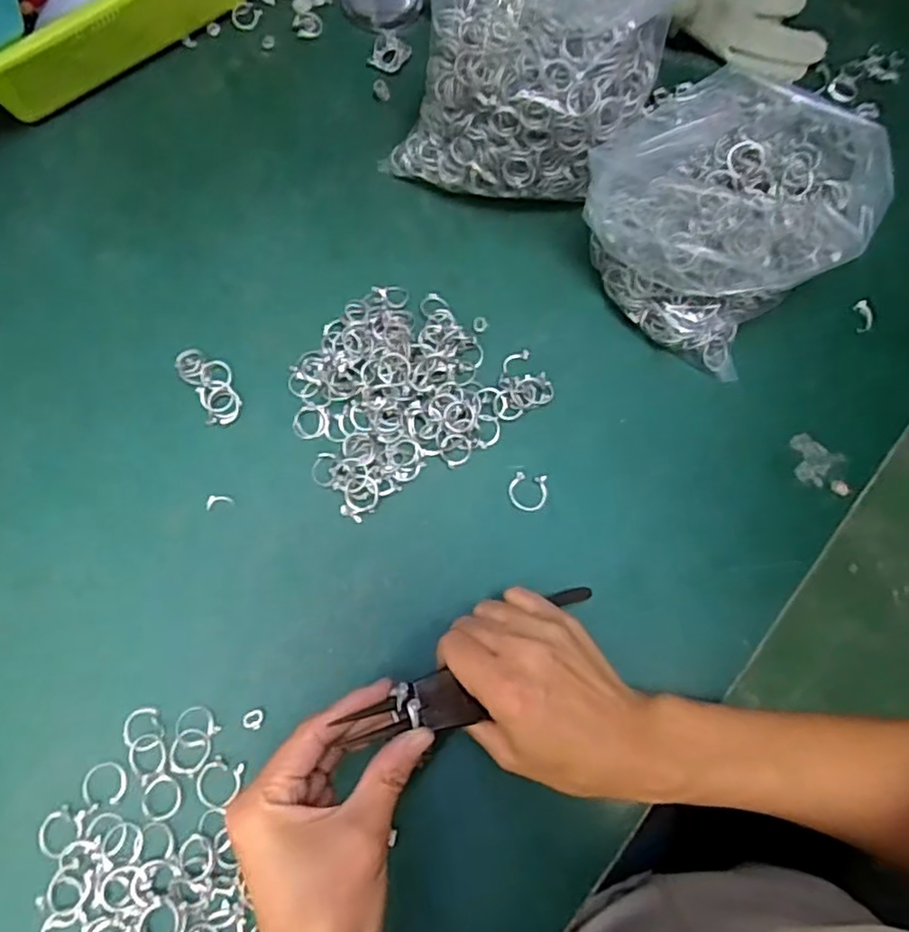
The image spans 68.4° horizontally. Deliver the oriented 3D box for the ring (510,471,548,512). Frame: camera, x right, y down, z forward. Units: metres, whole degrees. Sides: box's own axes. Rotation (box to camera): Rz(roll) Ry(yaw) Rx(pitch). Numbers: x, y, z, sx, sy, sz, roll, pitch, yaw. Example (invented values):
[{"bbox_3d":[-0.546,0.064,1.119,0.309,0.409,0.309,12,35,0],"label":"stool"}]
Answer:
[{"bbox_3d":[0.046,0.016,0.419,0.024,0.004,0.024,0,70,1],"label":"ring"}]

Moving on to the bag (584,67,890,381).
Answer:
[{"bbox_3d":[0.171,-0.159,0.433,0.136,0.108,0.148,-36,76,-14],"label":"bag"}]

